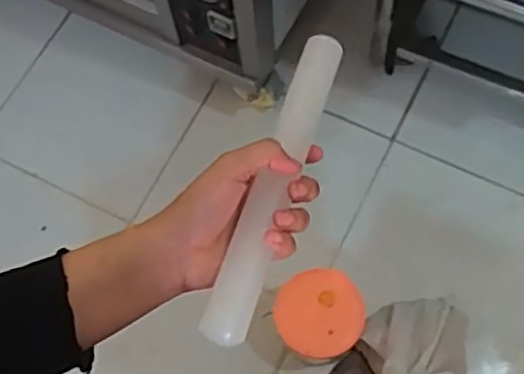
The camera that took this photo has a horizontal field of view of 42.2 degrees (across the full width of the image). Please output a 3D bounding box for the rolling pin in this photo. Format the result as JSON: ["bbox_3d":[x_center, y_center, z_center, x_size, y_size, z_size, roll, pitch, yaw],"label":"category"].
[{"bbox_3d":[0.011,-0.010,0.425,0.027,0.028,0.225,16,56,9],"label":"rolling pin"}]

